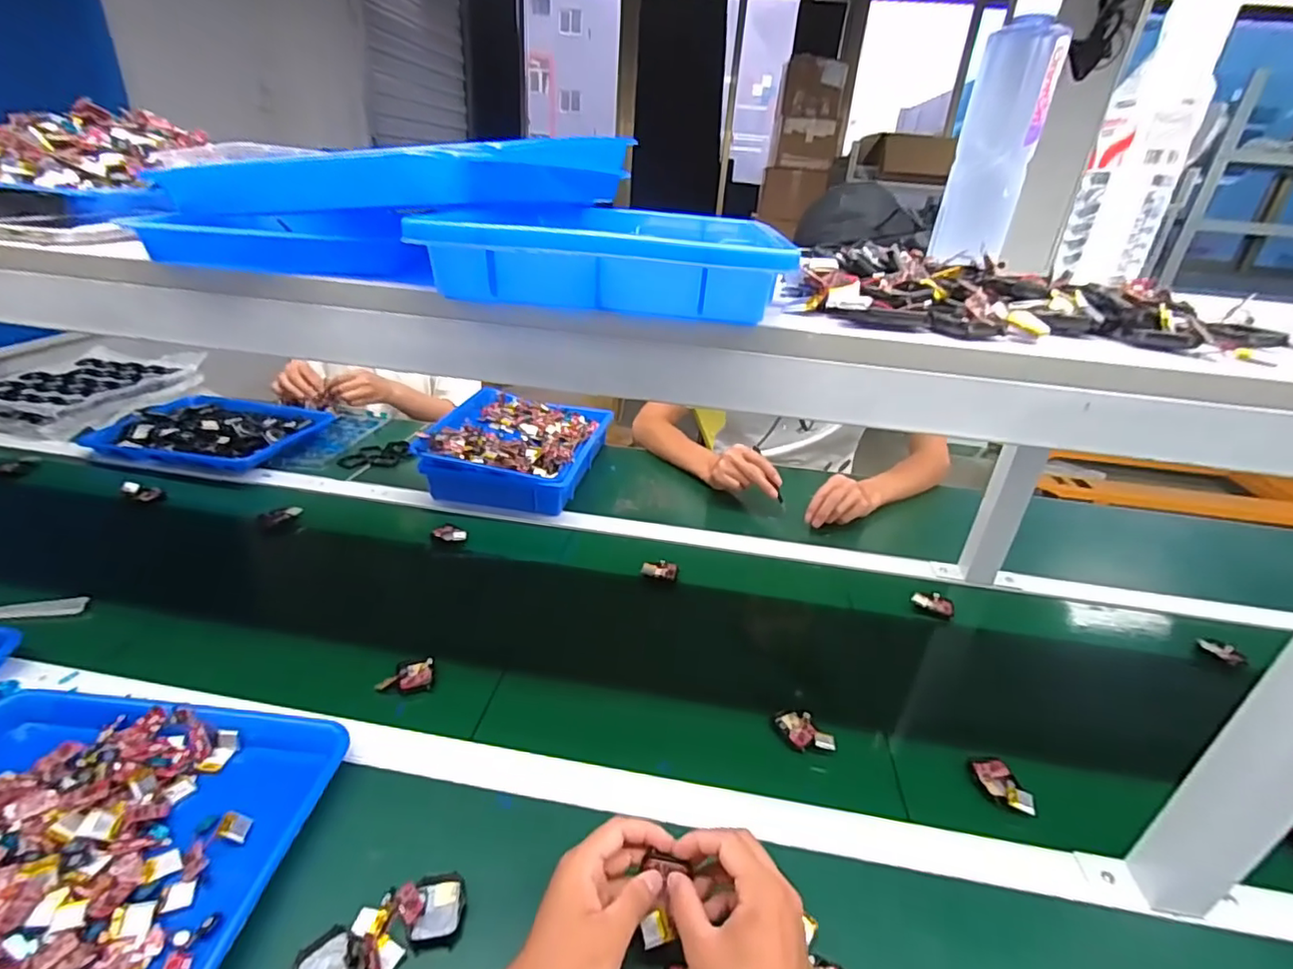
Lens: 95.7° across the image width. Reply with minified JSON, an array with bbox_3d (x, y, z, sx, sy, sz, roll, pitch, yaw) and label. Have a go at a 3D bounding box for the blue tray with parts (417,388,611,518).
[{"bbox_3d":[-0.229,-0.072,1.072,0.257,0.098,0.339,8,28,7],"label":"blue tray with parts"}]

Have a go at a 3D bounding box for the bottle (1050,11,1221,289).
[{"bbox_3d":[0.428,-0.284,0.508,0.070,0.198,0.070,22,33,30],"label":"bottle"}]

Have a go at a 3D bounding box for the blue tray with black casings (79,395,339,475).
[{"bbox_3d":[-0.791,-0.104,1.082,0.333,0.052,0.244,9,28,8],"label":"blue tray with black casings"}]

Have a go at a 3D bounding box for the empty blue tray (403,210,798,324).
[{"bbox_3d":[-0.024,-0.179,0.444,0.217,0.046,0.274,4,28,0],"label":"empty blue tray"}]

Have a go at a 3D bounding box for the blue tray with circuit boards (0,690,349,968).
[{"bbox_3d":[-0.441,0.268,0.437,0.340,0.039,0.266,4,28,-1],"label":"blue tray with circuit boards"}]

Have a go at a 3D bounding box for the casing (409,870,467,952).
[{"bbox_3d":[-0.153,0.315,0.434,0.035,0.008,0.047,1,28,-7],"label":"casing"}]

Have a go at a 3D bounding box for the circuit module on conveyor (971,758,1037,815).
[{"bbox_3d":[0.339,0.285,0.558,0.036,0.013,0.059,4,28,0],"label":"circuit module on conveyor"}]

